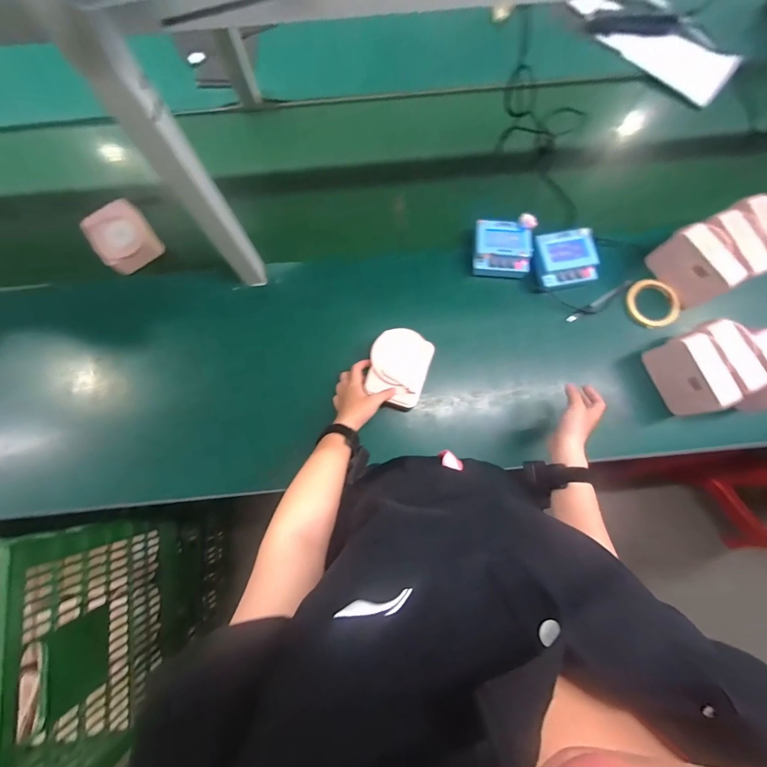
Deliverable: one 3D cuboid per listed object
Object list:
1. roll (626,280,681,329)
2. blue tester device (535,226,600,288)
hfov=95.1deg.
[{"bbox_3d":[0.523,-0.157,0.685,0.093,0.022,0.097,0,81,1],"label":"roll"},{"bbox_3d":[0.353,-0.242,0.684,0.110,0.050,0.104,-9,78,-1],"label":"blue tester device"}]

